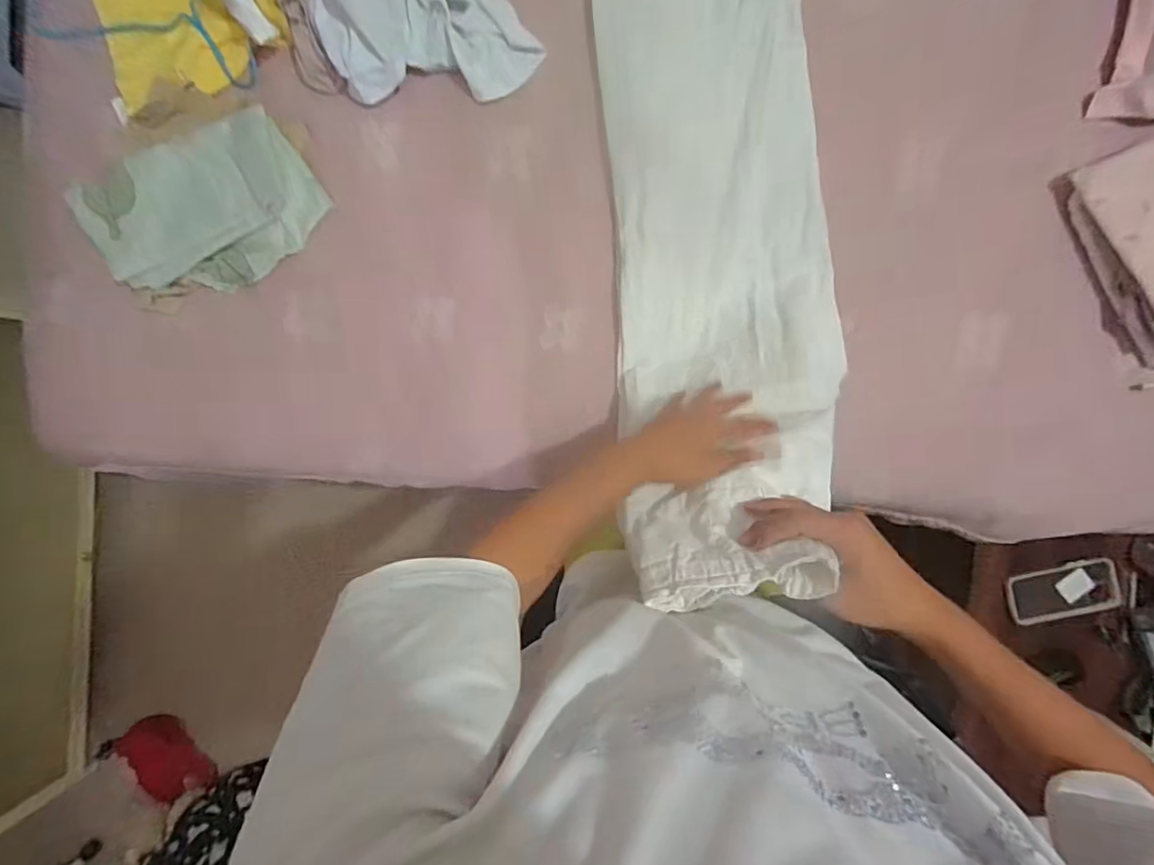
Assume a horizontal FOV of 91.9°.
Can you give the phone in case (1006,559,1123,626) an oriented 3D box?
[{"bbox_3d":[0.723,0.236,0.833,0.147,0.017,0.071,-14,92,6],"label":"phone in case"}]

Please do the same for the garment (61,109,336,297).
[{"bbox_3d":[-0.481,-0.289,0.726,0.273,0.071,0.191,-28,91,7],"label":"garment"}]

